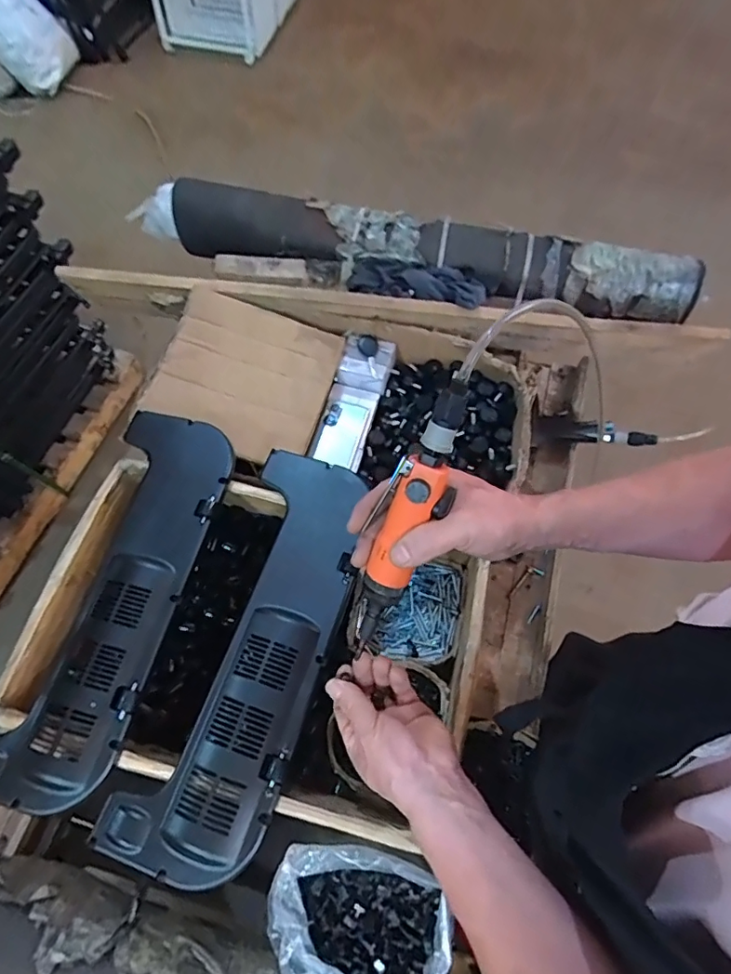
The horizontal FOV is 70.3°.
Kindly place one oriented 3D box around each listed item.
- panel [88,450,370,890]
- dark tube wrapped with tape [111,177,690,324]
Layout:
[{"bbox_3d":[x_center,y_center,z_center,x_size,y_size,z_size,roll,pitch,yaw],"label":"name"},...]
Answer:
[{"bbox_3d":[-0.123,0.175,0.603,0.156,0.020,0.472,17,67,8],"label":"panel"},{"bbox_3d":[0.055,-0.422,0.911,0.978,0.112,0.103,15,66,7],"label":"dark tube wrapped with tape"}]

